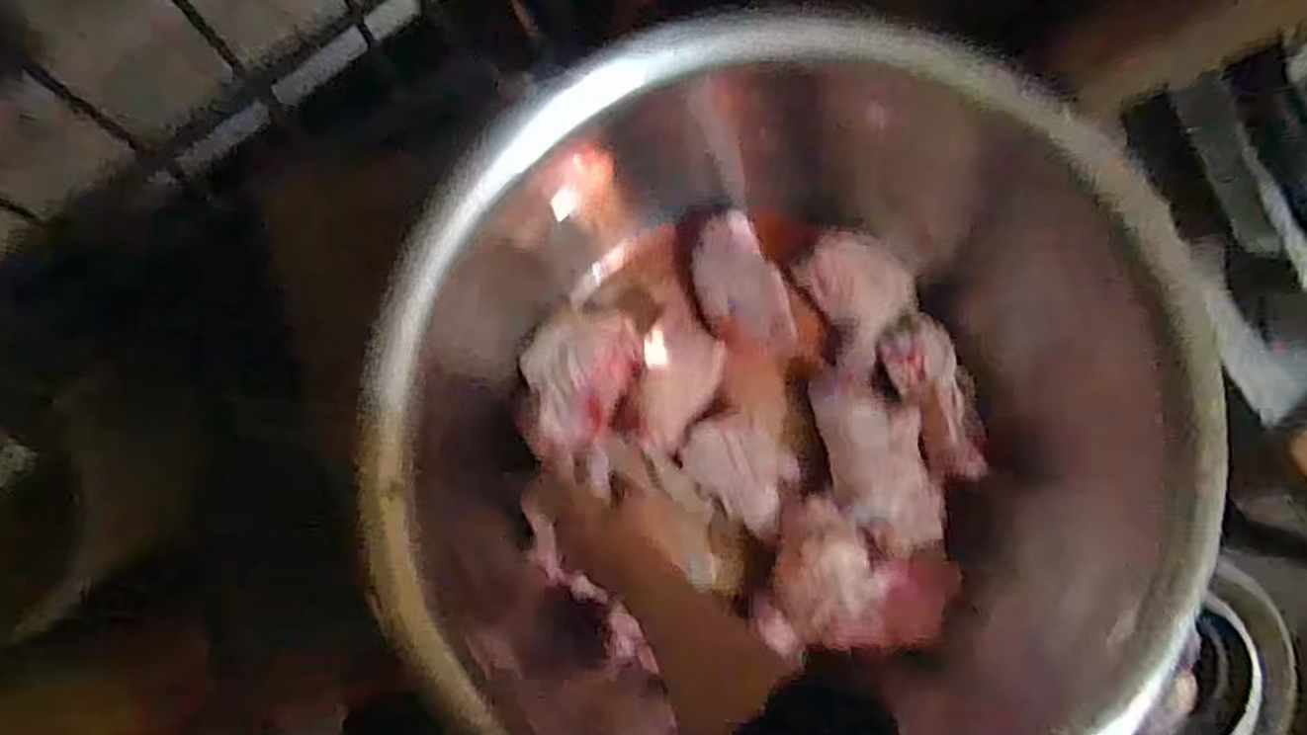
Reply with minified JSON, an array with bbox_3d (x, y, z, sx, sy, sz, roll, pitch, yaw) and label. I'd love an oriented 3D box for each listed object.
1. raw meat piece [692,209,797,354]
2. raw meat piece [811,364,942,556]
[{"bbox_3d":[0.076,-0.068,0.665,0.067,0.032,0.126,-25,93,-7],"label":"raw meat piece"},{"bbox_3d":[0.187,0.078,0.657,0.093,0.046,0.157,-15,92,-8],"label":"raw meat piece"}]

